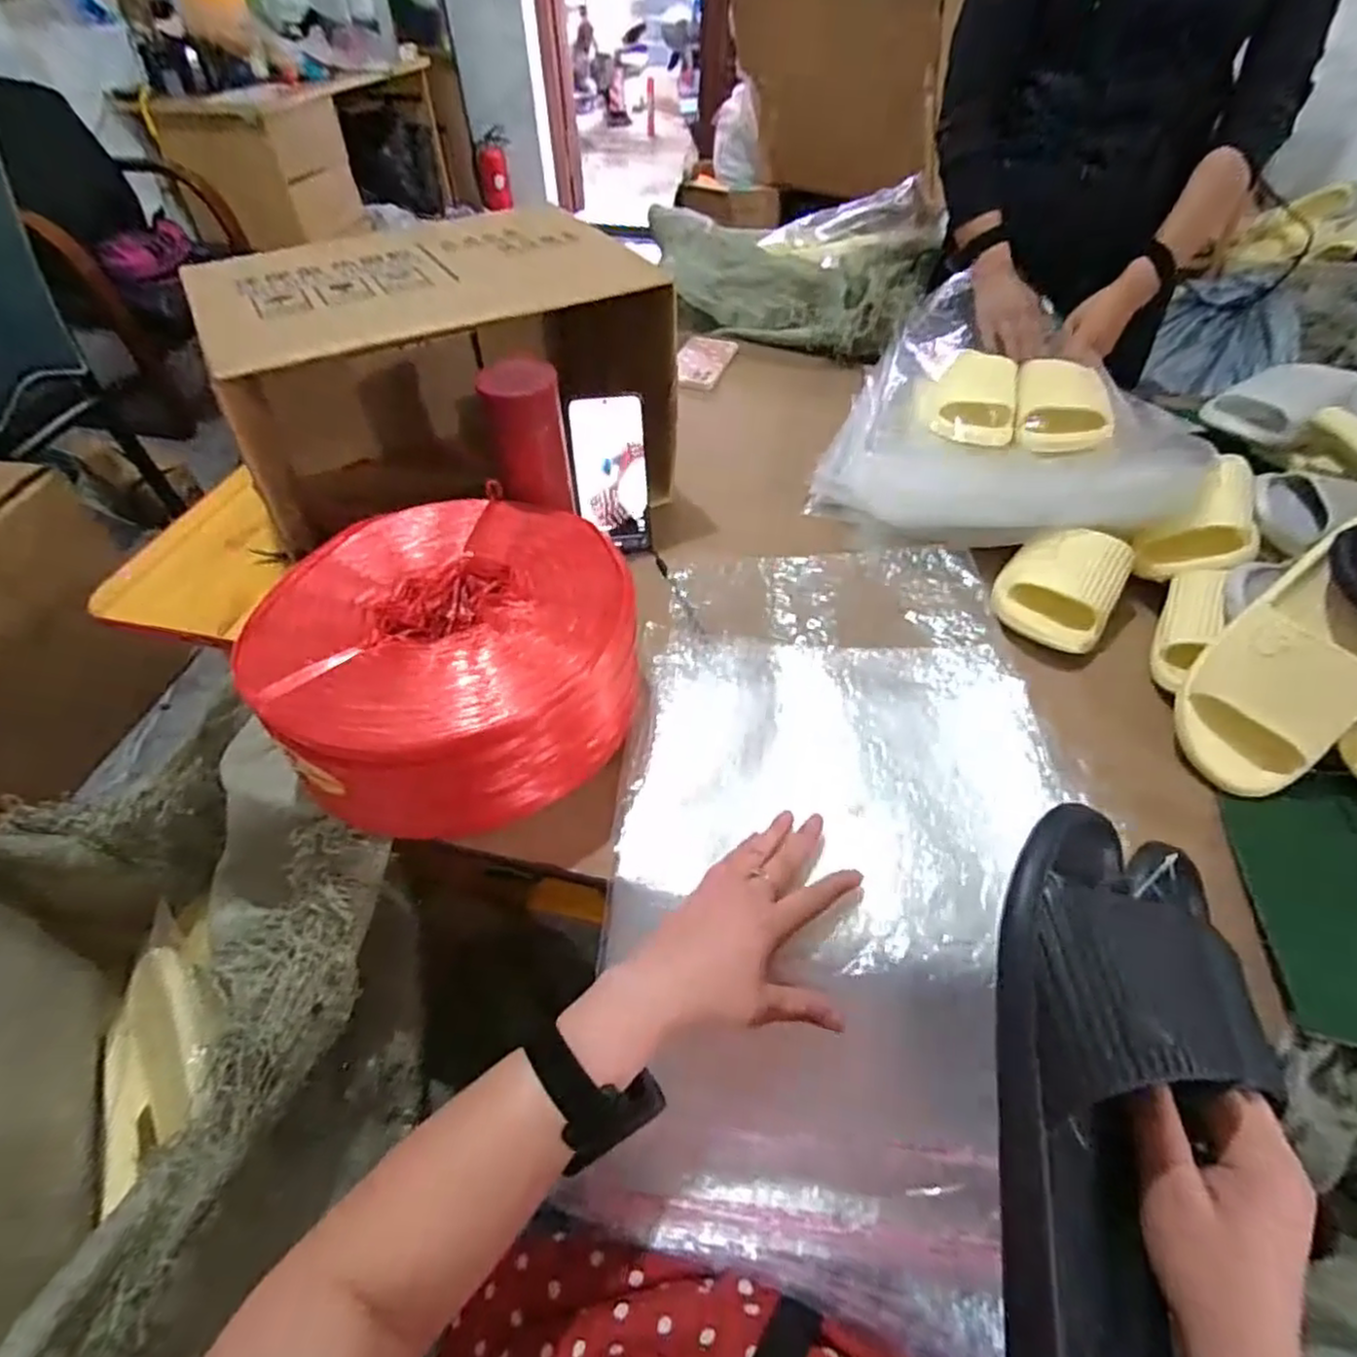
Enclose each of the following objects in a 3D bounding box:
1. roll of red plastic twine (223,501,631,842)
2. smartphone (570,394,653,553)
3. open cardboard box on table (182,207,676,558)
[{"bbox_3d":[-0.184,-0.017,0.569,0.268,0.134,0.247,-1,48,1],"label":"roll of red plastic twine"},{"bbox_3d":[-0.069,-0.211,0.720,0.078,0.156,0.006,-6,30,-6],"label":"smartphone"},{"bbox_3d":[-0.238,-0.317,0.732,0.404,0.216,0.280,-22,51,-18],"label":"open cardboard box on table"}]

